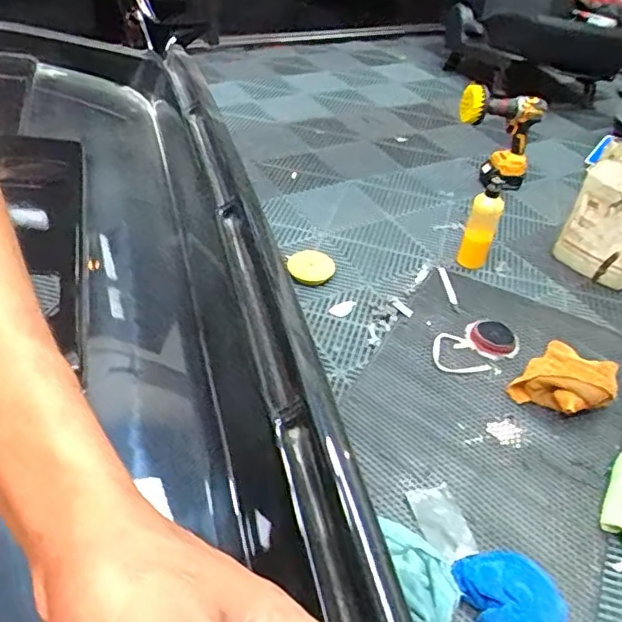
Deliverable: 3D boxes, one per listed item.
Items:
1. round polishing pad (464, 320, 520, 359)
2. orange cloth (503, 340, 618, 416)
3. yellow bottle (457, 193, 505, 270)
[{"bbox_3d":[0.351,0.053,1.124,0.101,0.034,0.078,24,44,21],"label":"round polishing pad"},{"bbox_3d":[0.448,0.130,1.027,0.142,0.092,0.144,-26,49,-31],"label":"orange cloth"},{"bbox_3d":[0.428,-0.199,1.439,0.056,0.245,0.081,-35,59,-25],"label":"yellow bottle"}]

